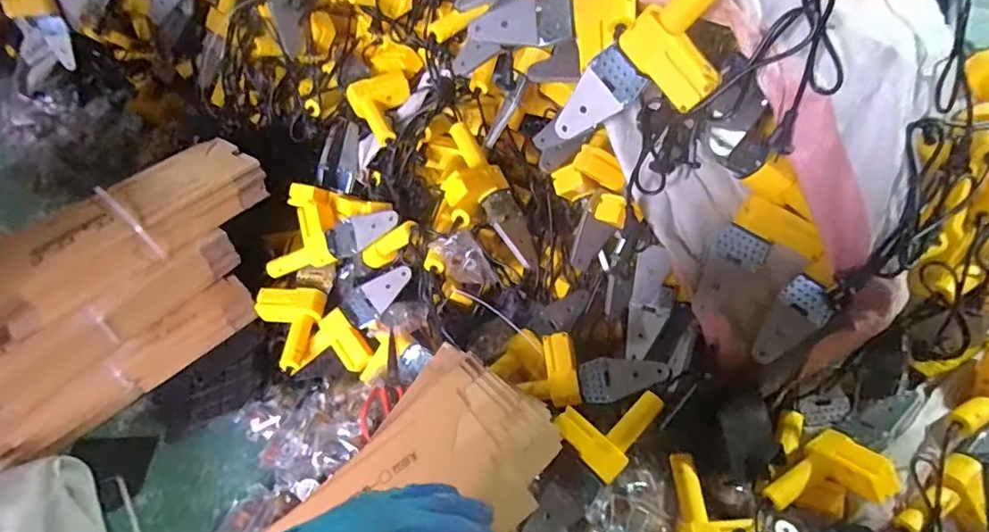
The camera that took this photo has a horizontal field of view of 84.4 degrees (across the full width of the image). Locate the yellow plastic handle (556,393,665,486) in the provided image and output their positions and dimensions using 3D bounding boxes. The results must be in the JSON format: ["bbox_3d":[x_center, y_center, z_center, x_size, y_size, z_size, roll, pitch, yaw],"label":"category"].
[{"bbox_3d":[0.169,0.231,0.818,0.113,0.026,0.142,35,73,33],"label":"yellow plastic handle"}]

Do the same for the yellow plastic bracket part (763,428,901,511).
[{"bbox_3d":[0.474,0.298,0.753,0.139,0.083,0.108,-29,56,-25],"label":"yellow plastic bracket part"}]

